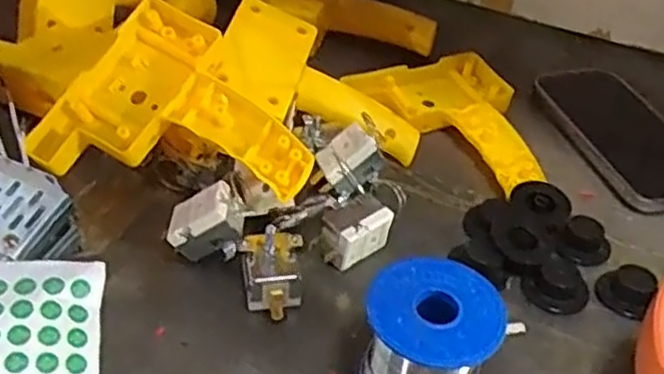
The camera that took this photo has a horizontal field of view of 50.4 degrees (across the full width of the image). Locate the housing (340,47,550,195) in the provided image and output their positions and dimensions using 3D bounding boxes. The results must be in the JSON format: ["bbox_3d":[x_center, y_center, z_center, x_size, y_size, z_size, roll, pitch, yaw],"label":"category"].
[{"bbox_3d":[0.105,-0.060,0.543,0.152,0.025,0.113,30,46,27],"label":"housing"}]

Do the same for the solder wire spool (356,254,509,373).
[{"bbox_3d":[0.046,0.077,0.341,0.061,0.061,0.057,3,40,-3],"label":"solder wire spool"}]

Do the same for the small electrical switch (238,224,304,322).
[{"bbox_3d":[-0.033,0.048,0.386,0.033,0.038,0.037,0,40,-6],"label":"small electrical switch"}]

